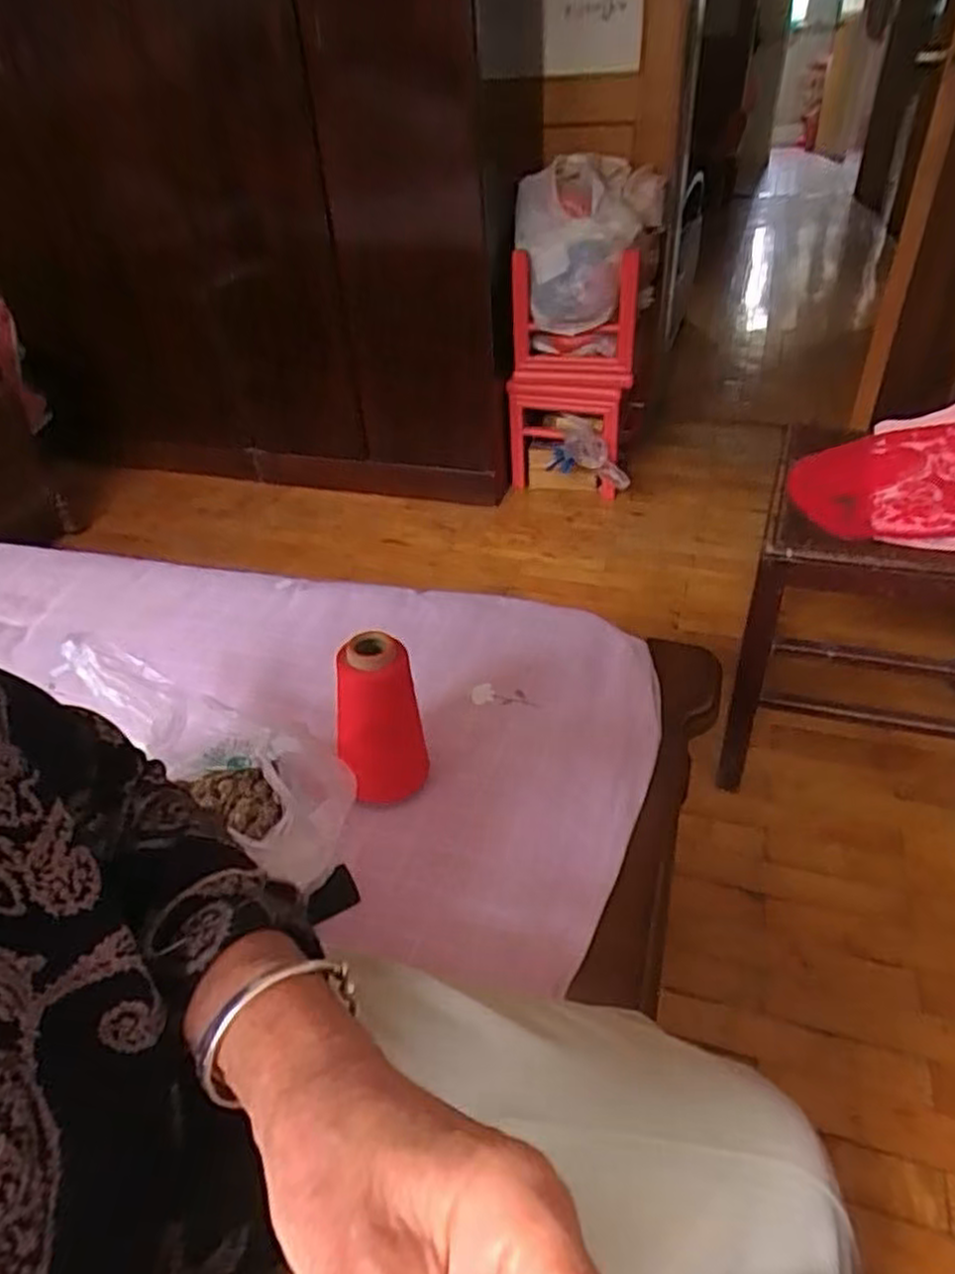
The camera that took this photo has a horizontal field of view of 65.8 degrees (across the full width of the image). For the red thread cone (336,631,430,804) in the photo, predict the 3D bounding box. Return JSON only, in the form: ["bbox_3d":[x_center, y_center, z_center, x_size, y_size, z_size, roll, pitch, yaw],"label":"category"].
[{"bbox_3d":[-0.086,0.079,0.636,0.071,0.152,0.066,-13,40,-10],"label":"red thread cone"}]

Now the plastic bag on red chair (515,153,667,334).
[{"bbox_3d":[0.216,-0.800,1.505,0.254,0.292,0.219,17,44,25],"label":"plastic bag on red chair"}]

